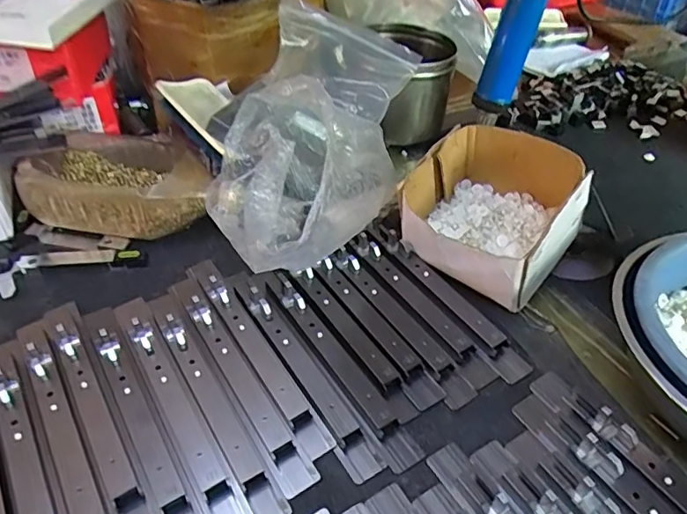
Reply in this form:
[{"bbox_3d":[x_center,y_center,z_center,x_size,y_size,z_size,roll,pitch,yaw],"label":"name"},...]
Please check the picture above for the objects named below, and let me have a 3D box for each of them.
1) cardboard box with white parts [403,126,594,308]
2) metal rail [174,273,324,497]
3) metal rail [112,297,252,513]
[{"bbox_3d":[0.135,-0.045,0.480,0.138,0.080,0.148,30,50,25],"label":"cardboard box with white parts"},{"bbox_3d":[-0.086,0.079,0.391,0.025,0.010,0.213,-24,50,-25],"label":"metal rail"},{"bbox_3d":[-0.125,0.095,0.373,0.028,0.011,0.217,-23,50,-24],"label":"metal rail"}]

